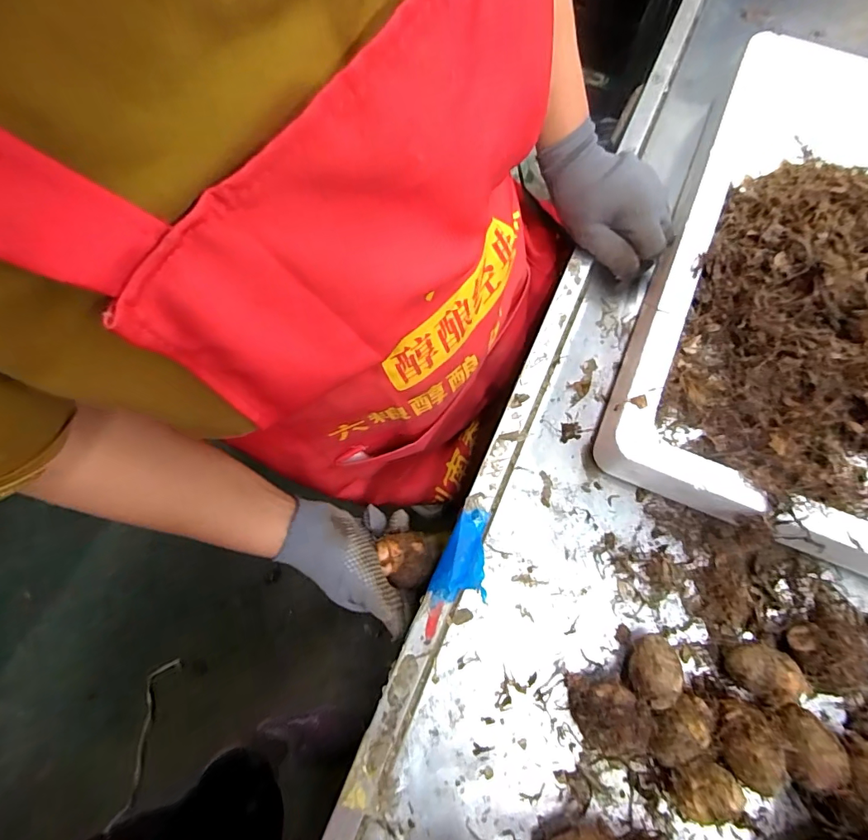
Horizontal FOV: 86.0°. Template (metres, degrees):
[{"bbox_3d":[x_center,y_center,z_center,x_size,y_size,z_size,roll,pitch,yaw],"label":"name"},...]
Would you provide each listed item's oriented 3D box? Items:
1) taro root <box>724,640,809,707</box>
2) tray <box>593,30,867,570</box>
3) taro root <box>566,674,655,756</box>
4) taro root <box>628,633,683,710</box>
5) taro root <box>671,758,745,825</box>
[{"bbox_3d":[0.237,0.182,0.334,0.045,0.029,0.037,20,76,7],"label":"taro root"},{"bbox_3d":[0.401,-0.108,0.402,0.388,0.086,0.504,26,75,5],"label":"tray"},{"bbox_3d":[0.122,0.202,0.325,0.046,0.042,0.047,-17,75,-3],"label":"taro root"},{"bbox_3d":[0.157,0.179,0.337,0.031,0.036,0.044,20,76,7],"label":"taro root"},{"bbox_3d":[0.180,0.250,0.318,0.039,0.034,0.036,0,75,1],"label":"taro root"}]

